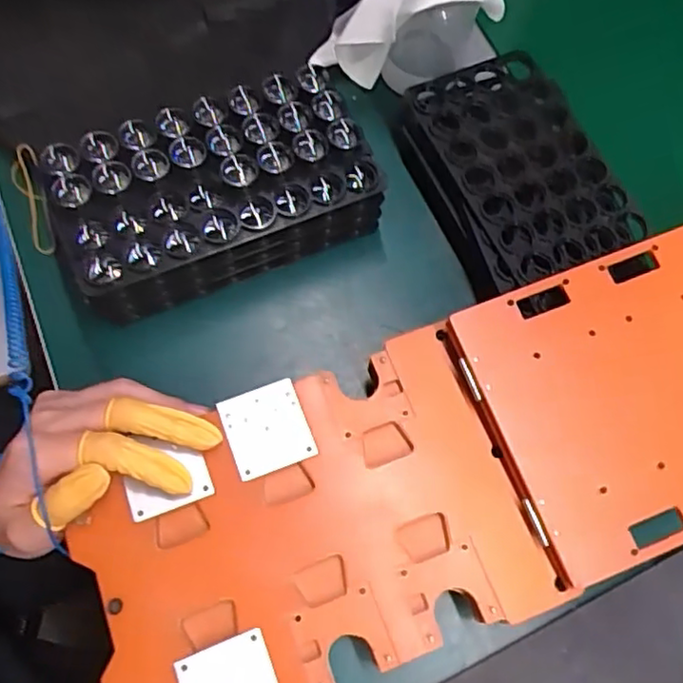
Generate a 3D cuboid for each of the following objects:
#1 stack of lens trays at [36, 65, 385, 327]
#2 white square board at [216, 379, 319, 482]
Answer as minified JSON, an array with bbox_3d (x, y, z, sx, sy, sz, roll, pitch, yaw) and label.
[{"bbox_3d":[-0.080,-0.094,0.416,0.195,0.067,0.096,-22,72,-11],"label":"stack of lens trays"},{"bbox_3d":[-0.042,0.050,0.369,0.045,0.006,0.046,-18,71,-10],"label":"white square board"}]

